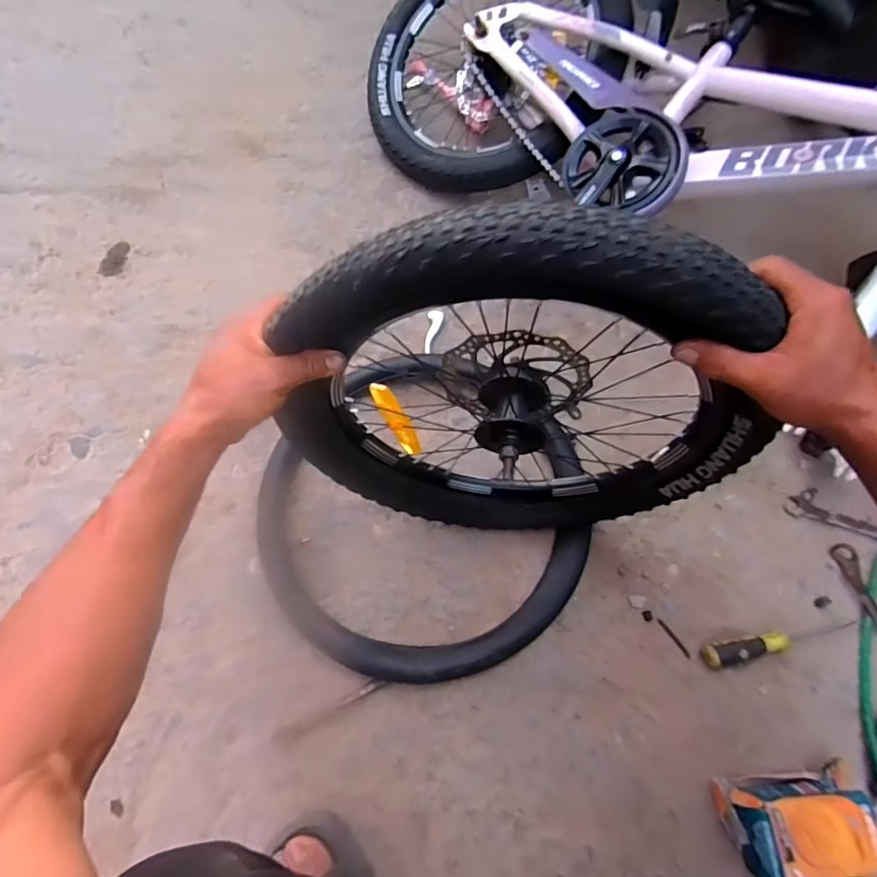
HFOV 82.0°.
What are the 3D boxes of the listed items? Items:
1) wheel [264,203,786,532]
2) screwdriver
[{"bbox_3d":[0.070,-0.009,0.477,0.424,0.444,0.086,3,68,1],"label":"wheel"},{"bbox_3d":[0.408,0.246,0.606,0.184,0.029,0.030,-11,69,-4],"label":"screwdriver"}]

